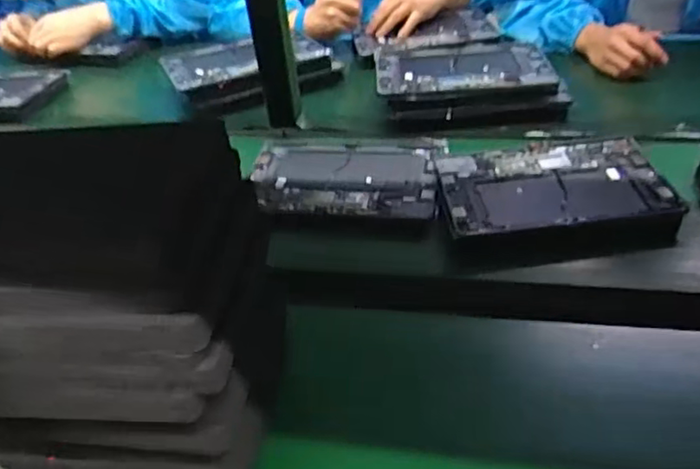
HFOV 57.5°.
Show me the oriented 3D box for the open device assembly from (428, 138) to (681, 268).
[{"bbox_3d":[0.239,-0.035,0.764,0.270,0.056,0.190,-4,39,3],"label":"open device assembly"}]

